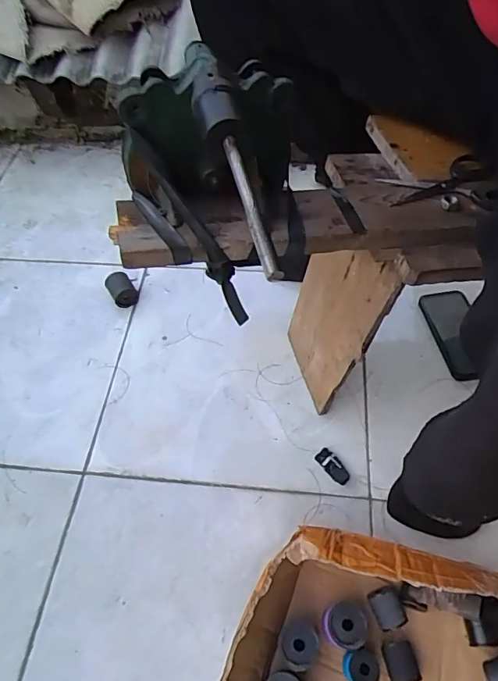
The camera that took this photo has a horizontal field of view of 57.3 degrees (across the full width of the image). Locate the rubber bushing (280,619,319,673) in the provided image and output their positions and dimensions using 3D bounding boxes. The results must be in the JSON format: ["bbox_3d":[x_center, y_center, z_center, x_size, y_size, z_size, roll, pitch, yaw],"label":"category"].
[{"bbox_3d":[0.054,0.332,0.496,0.038,0.055,0.044,16,58,14],"label":"rubber bushing"}]

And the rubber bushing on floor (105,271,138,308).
[{"bbox_3d":[-0.230,-0.092,0.818,0.042,0.042,0.064,-30,59,-17],"label":"rubber bushing on floor"}]

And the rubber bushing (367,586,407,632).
[{"bbox_3d":[0.157,0.308,0.522,0.032,0.036,0.041,-19,56,-9],"label":"rubber bushing"}]

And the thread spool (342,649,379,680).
[{"bbox_3d":[0.119,0.352,0.490,0.036,0.042,0.033,-2,55,3],"label":"thread spool"}]

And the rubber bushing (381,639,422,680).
[{"bbox_3d":[0.164,0.350,0.496,0.032,0.033,0.039,-8,55,-2],"label":"rubber bushing"}]

